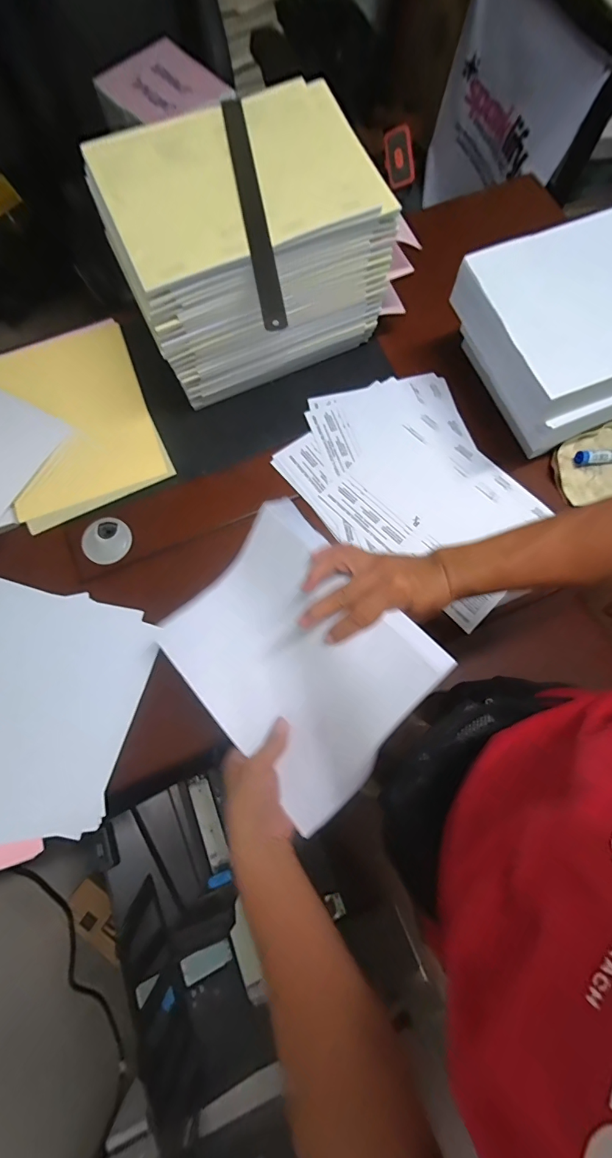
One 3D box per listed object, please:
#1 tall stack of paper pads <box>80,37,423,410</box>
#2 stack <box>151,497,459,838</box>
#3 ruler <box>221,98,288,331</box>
[{"bbox_3d":[-0.073,-0.425,0.602,0.324,0.229,0.227,-27,77,-7],"label":"tall stack of paper pads"},{"bbox_3d":[-0.013,0.077,0.481,0.219,0.064,0.271,-42,79,-10],"label":"stack"},{"bbox_3d":[-0.059,-0.415,0.487,0.026,0.008,0.317,-10,78,-6],"label":"ruler"}]

